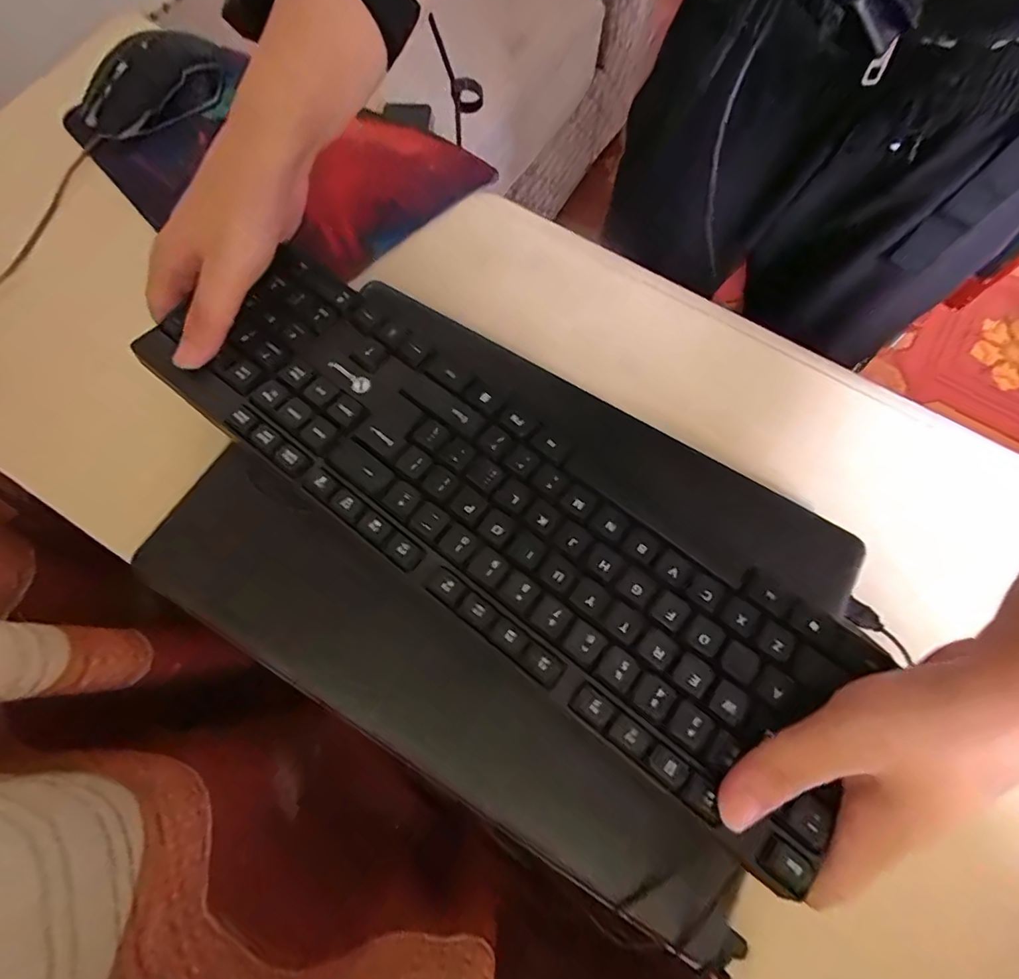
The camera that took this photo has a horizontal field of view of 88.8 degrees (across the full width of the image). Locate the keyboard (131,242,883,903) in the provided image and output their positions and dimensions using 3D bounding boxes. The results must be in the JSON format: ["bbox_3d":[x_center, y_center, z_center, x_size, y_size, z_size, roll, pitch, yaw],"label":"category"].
[{"bbox_3d":[-0.014,0.005,0.270,0.391,0.018,0.111,37,76,13],"label":"keyboard"}]

